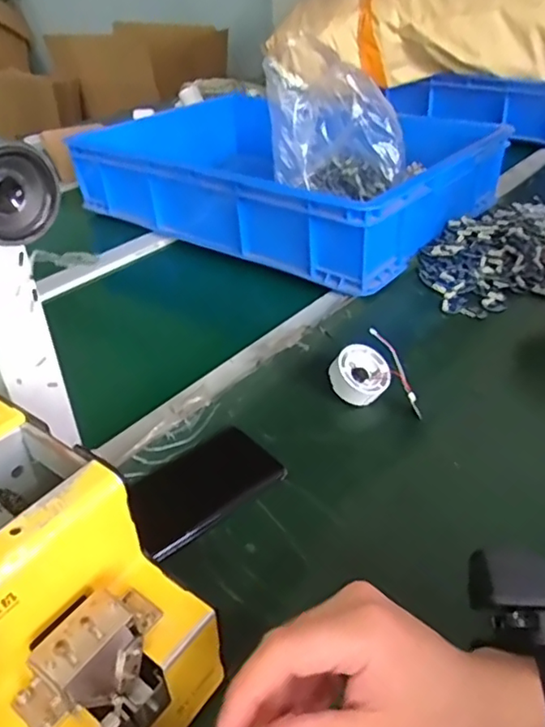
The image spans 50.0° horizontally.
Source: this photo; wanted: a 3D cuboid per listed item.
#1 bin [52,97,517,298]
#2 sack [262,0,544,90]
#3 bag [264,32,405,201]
[{"bbox_3d":[0.029,-0.326,0.979,0.607,0.130,0.477,23,43,31],"label":"bin"},{"bbox_3d":[0.354,-0.736,1.244,0.689,0.248,0.222,6,36,12],"label":"sack"},{"bbox_3d":[0.087,-0.310,0.820,0.157,0.176,0.165,-10,36,-11],"label":"bag"}]

